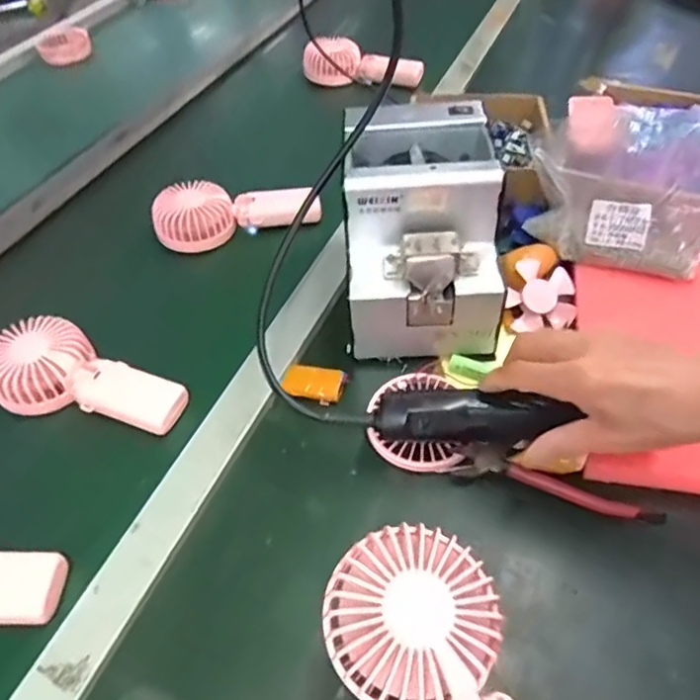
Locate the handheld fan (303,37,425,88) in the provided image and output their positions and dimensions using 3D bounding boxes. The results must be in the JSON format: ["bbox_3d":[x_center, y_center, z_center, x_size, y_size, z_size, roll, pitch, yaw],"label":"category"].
[{"bbox_3d":[0.023,-0.429,0.899,0.182,0.059,0.079,13,52,14],"label":"handheld fan"}]

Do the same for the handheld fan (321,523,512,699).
[{"bbox_3d":[0.058,0.168,0.274,0.080,0.026,0.177,-29,69,-19],"label":"handheld fan"}]

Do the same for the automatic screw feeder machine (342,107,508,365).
[{"bbox_3d":[0.060,-0.104,0.514,0.126,0.138,0.183,-2,48,4],"label":"automatic screw feeder machine"}]

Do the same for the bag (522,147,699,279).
[{"bbox_3d":[0.252,-0.134,0.557,0.166,0.070,0.084,20,54,19],"label":"bag"}]

